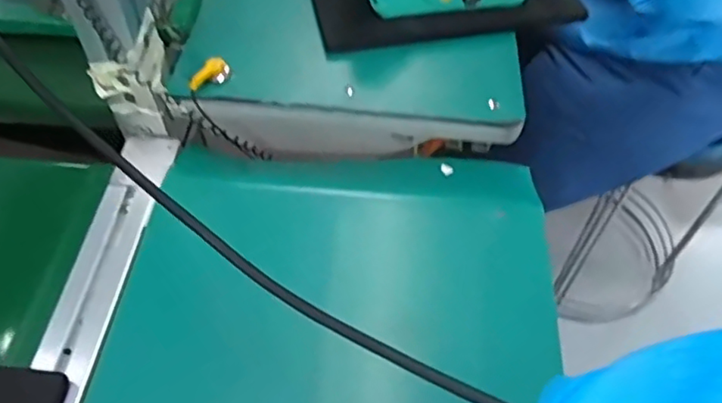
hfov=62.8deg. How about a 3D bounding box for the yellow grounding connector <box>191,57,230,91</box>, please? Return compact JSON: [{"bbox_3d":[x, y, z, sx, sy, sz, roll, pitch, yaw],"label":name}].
[{"bbox_3d":[-0.126,-0.102,0.491,0.016,0.016,0.039,22,55,14],"label":"yellow grounding connector"}]

